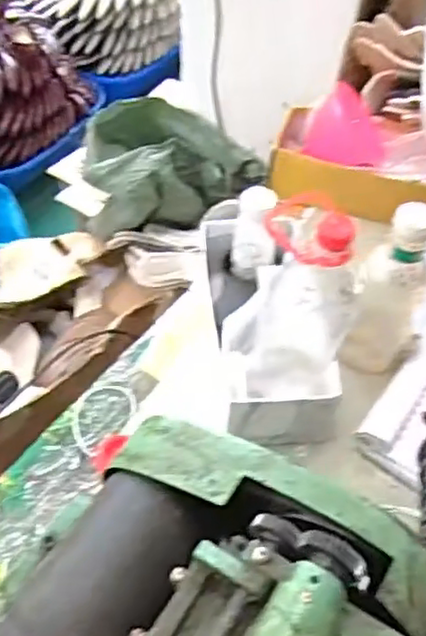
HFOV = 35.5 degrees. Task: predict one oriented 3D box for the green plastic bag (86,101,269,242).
[{"bbox_3d":[-0.105,-0.277,1.298,0.293,0.215,0.217,-28,57,-25],"label":"green plastic bag"}]

